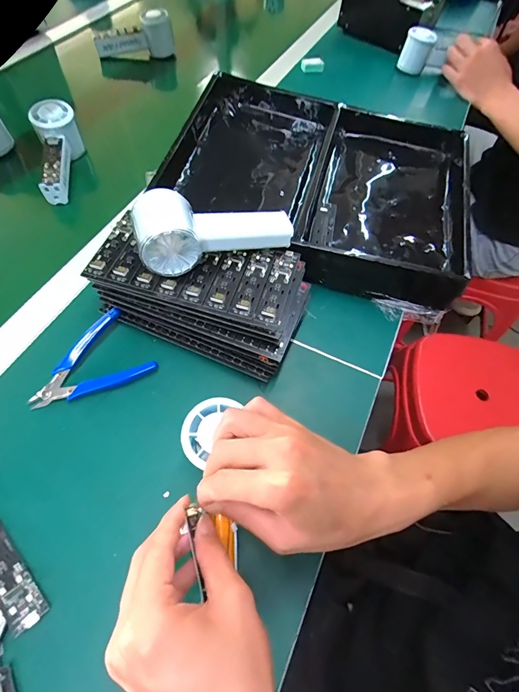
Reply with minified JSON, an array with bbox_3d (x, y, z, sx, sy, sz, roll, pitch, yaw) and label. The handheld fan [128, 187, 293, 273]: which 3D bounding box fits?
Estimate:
[{"bbox_3d":[-0.041,-0.114,0.337,0.152,0.051,0.057,-11,61,-10],"label":"handheld fan"}]

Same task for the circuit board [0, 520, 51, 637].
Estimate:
[{"bbox_3d":[-0.193,0.169,0.269,0.090,0.004,0.024,42,46,19],"label":"circuit board"}]

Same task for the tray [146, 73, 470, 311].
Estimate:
[{"bbox_3d":[0.078,-0.220,0.475,0.362,0.065,0.296,15,60,5],"label":"tray"}]

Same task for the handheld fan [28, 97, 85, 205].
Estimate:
[{"bbox_3d":[-0.286,-0.268,0.505,0.049,0.055,0.151,-6,74,-8],"label":"handheld fan"}]

